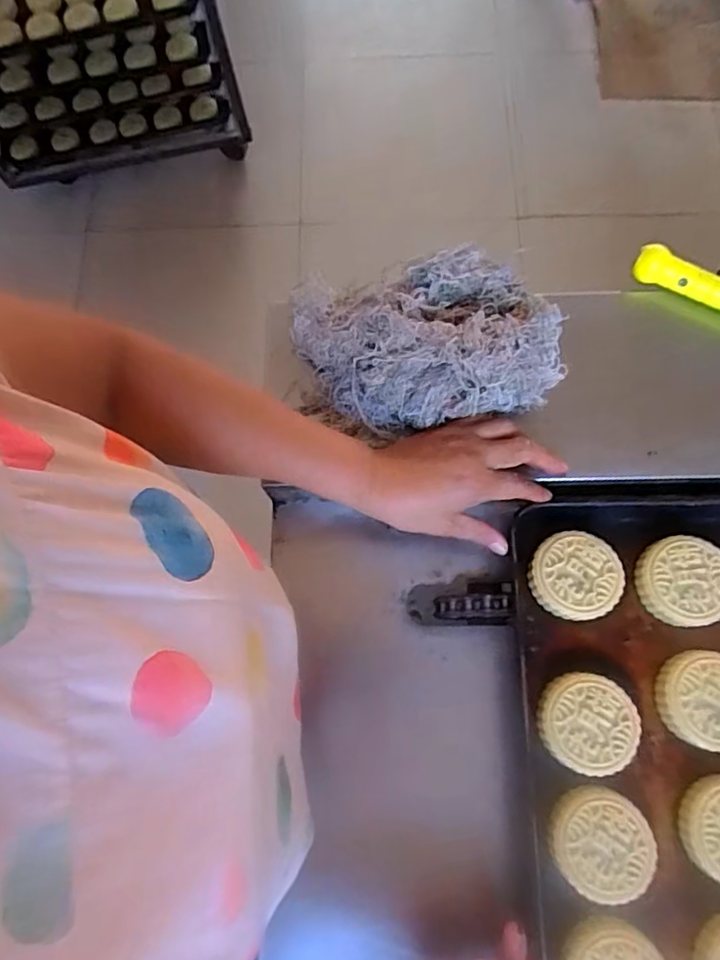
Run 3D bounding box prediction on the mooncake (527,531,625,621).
[{"bbox_3d":[0.176,0.080,0.486,0.069,0.028,0.068,0,74,0],"label":"mooncake"}]

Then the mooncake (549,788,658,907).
[{"bbox_3d":[0.176,0.264,0.429,0.071,0.022,0.069,0,74,0],"label":"mooncake"}]

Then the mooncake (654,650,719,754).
[{"bbox_3d":[0.267,0.170,0.455,0.069,0.028,0.071,0,74,0],"label":"mooncake"}]

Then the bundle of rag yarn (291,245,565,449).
[{"bbox_3d":[0.058,-0.119,0.486,0.218,0.069,0.146,-10,74,-3],"label":"bundle of rag yarn"}]

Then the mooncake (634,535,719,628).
[{"bbox_3d":[0.264,0.083,0.482,0.071,0.028,0.069,-15,74,-4],"label":"mooncake"}]

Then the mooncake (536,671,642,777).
[{"bbox_3d":[0.175,0.187,0.455,0.071,0.025,0.070,0,74,0],"label":"mooncake"}]

